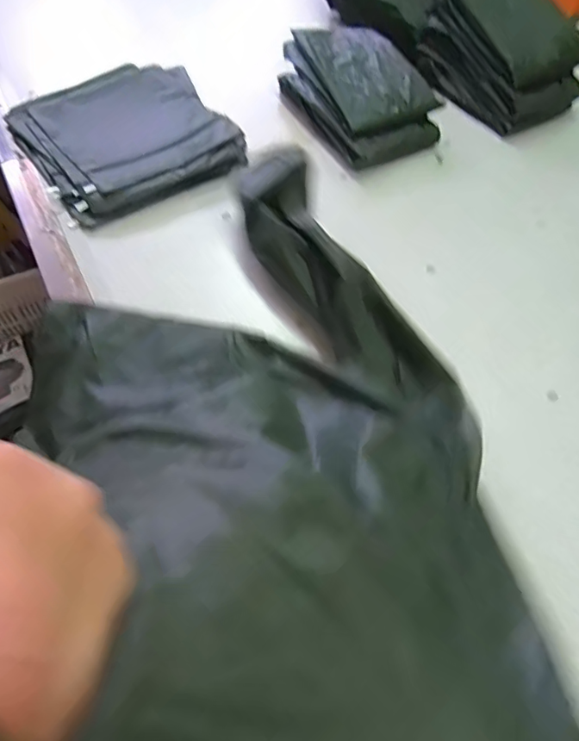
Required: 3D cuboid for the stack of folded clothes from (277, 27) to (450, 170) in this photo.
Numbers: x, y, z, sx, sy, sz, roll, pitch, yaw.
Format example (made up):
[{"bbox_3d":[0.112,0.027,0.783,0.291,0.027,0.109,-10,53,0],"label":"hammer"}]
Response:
[{"bbox_3d":[0.128,-0.512,0.940,0.215,0.080,0.337,-20,59,-14],"label":"stack of folded clothes"}]

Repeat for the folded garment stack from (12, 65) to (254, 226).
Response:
[{"bbox_3d":[-0.290,-0.422,0.900,0.327,0.043,0.392,-25,61,-17],"label":"folded garment stack"}]

